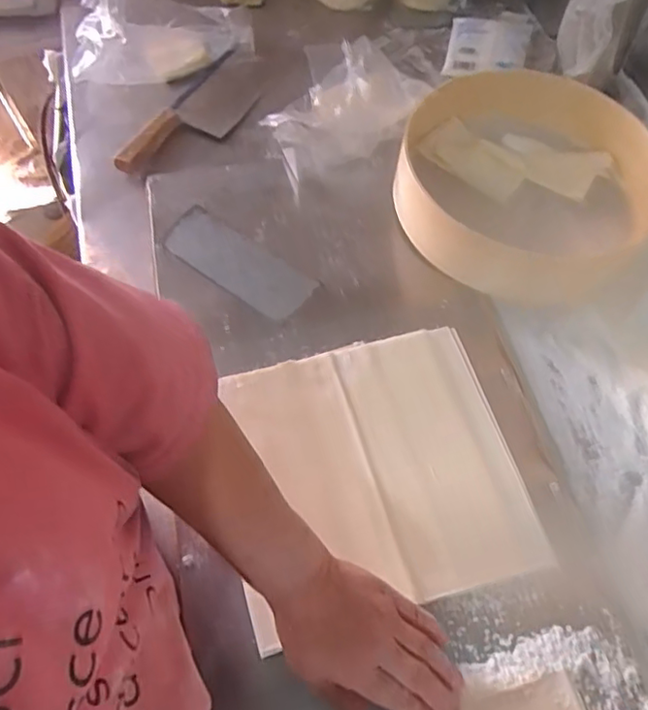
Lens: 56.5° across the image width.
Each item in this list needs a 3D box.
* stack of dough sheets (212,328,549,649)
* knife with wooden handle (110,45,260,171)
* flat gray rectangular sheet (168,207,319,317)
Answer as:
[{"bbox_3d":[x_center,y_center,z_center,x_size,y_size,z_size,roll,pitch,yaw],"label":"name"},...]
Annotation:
[{"bbox_3d":[0.046,0.099,0.549,0.254,0.020,0.248,-11,63,-13],"label":"stack of dough sheets"},{"bbox_3d":[-0.171,-0.327,0.812,0.089,0.026,0.276,32,67,18],"label":"knife with wooden handle"},{"bbox_3d":[-0.093,-0.100,0.665,0.176,0.008,0.065,33,70,16],"label":"flat gray rectangular sheet"}]

